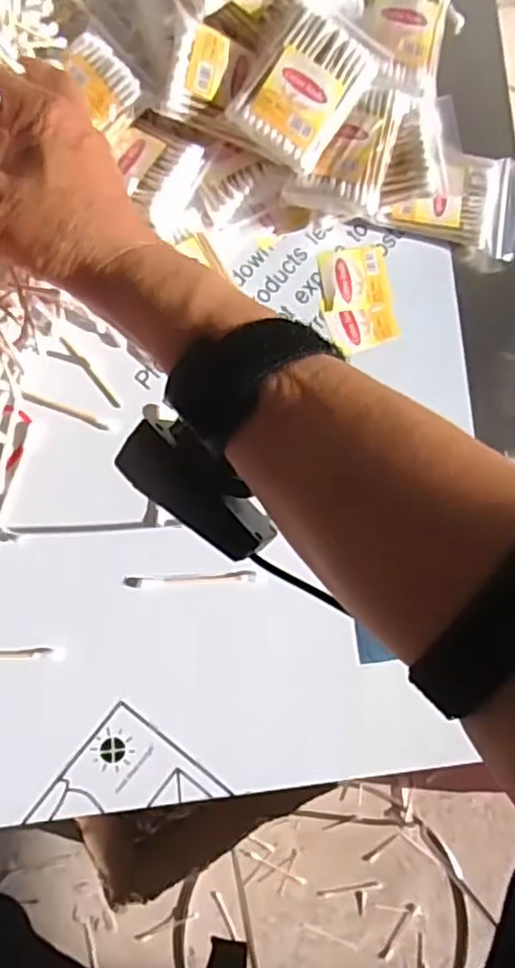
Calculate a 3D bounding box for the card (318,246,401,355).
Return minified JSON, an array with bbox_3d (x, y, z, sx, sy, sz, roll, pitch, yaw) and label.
[{"bbox_3d":[0.065,-0.119,0.429,0.044,0.004,0.065,-9,84,-7],"label":"card"}]

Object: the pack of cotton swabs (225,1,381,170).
[{"bbox_3d":[0.027,-0.226,0.385,0.055,0.010,0.081,32,92,-12],"label":"pack of cotton swabs"}]

